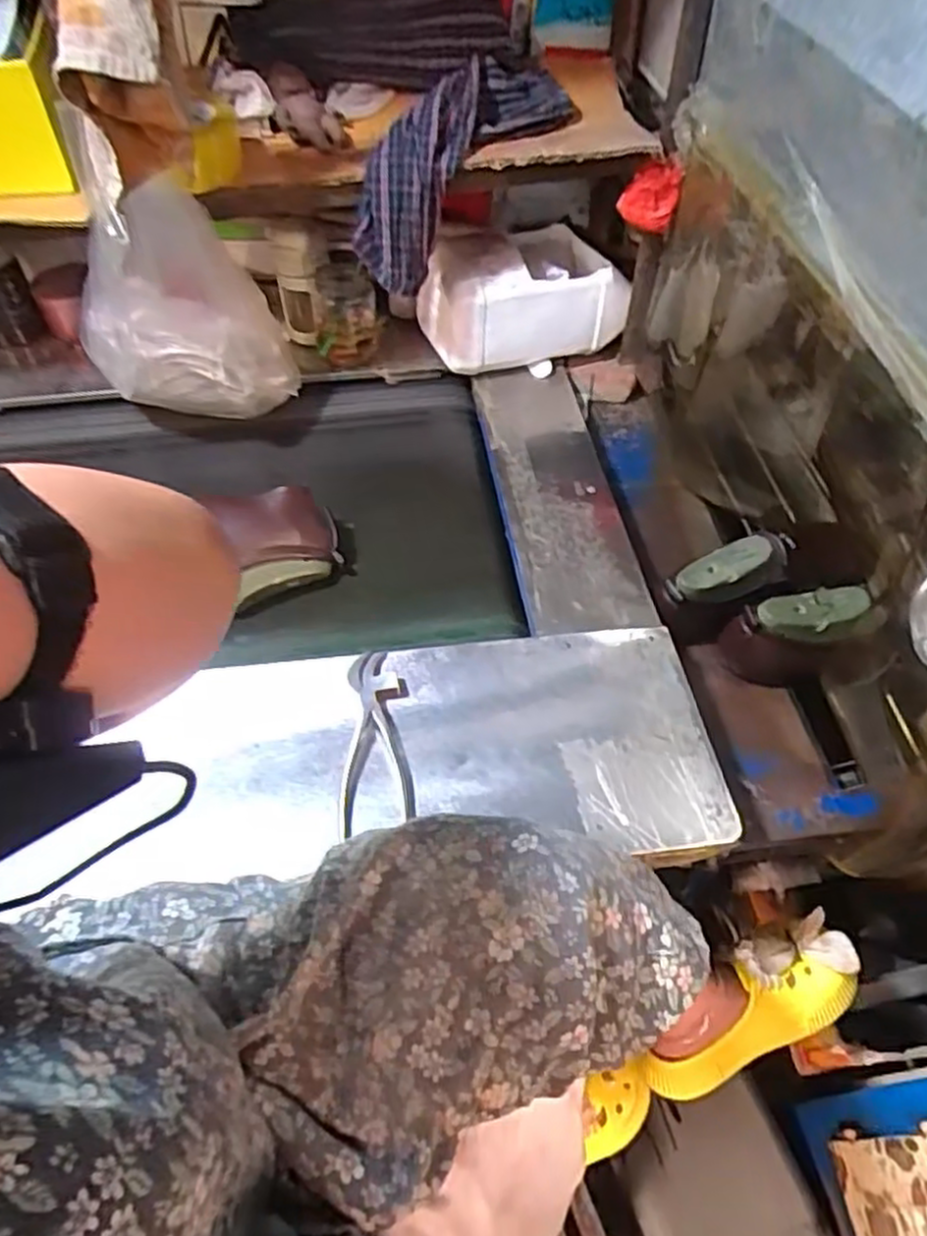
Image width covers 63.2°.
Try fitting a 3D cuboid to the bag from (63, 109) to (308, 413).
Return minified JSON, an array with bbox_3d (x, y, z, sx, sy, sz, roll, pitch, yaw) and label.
[{"bbox_3d":[-0.319,-0.353,0.811,0.228,0.293,0.152,-15,55,-11],"label":"bag"}]

